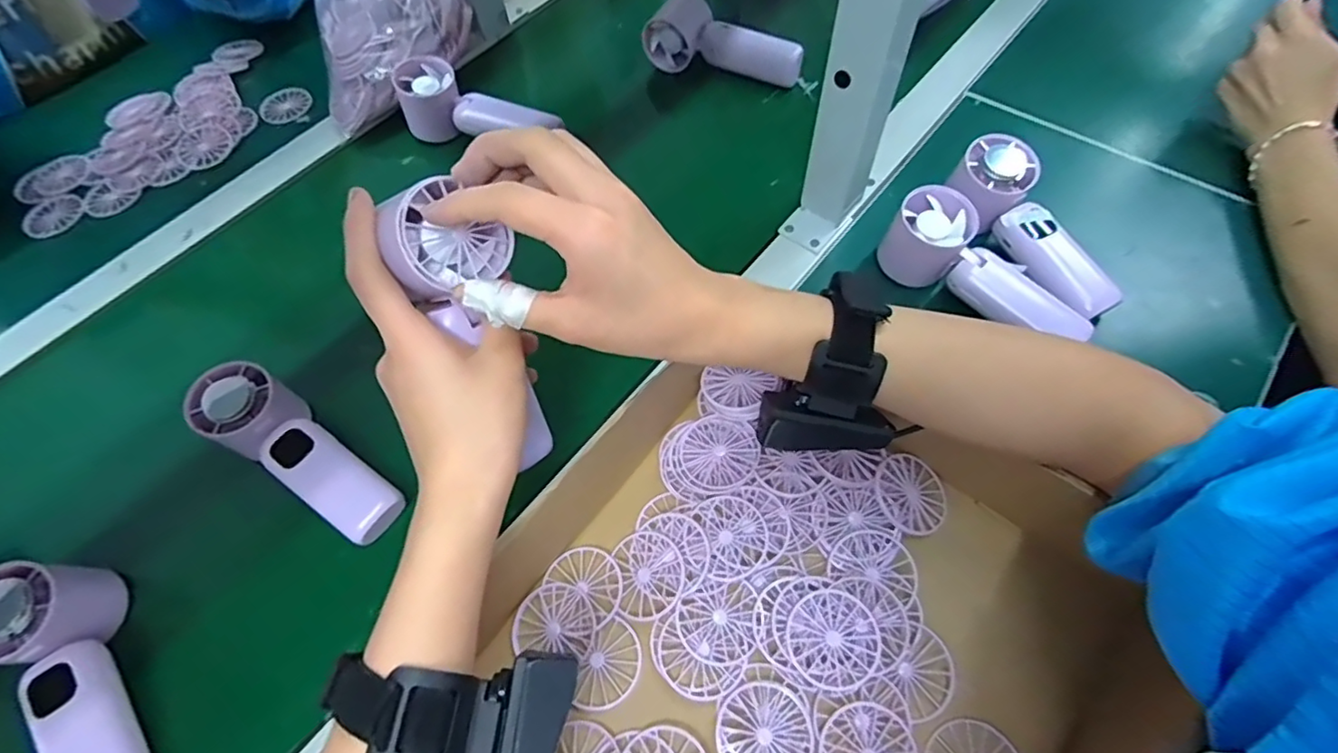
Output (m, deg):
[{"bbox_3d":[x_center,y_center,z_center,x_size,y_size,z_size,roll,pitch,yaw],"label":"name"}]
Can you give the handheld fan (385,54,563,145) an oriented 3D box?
[{"bbox_3d":[-0.179,-0.257,0.564,0.153,0.048,0.051,9,63,7],"label":"handheld fan"}]

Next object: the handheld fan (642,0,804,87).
[{"bbox_3d":[0.053,-0.327,0.591,0.158,0.051,0.045,27,66,16],"label":"handheld fan"}]

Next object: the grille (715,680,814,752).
[{"bbox_3d":[0.051,0.191,0.318,0.049,0.004,0.049,-1,62,2],"label":"grille"}]

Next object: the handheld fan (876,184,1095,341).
[{"bbox_3d":[0.227,-0.074,0.431,0.050,0.051,0.145,-41,67,-17],"label":"handheld fan"}]

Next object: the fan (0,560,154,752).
[{"bbox_3d":[-0.339,0.174,0.335,0.051,0.050,0.152,-38,67,-16],"label":"fan"}]

